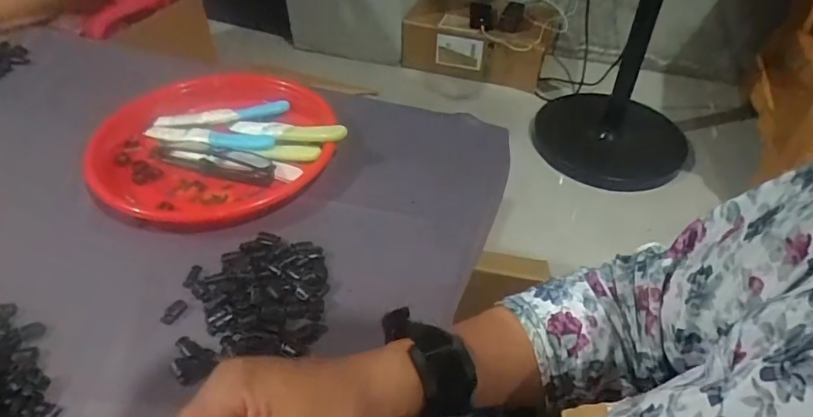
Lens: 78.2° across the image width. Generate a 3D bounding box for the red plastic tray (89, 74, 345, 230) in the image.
[{"bbox_3d":[-0.213,-0.079,0.574,0.254,0.046,0.266,-9,48,-9],"label":"red plastic tray"}]

